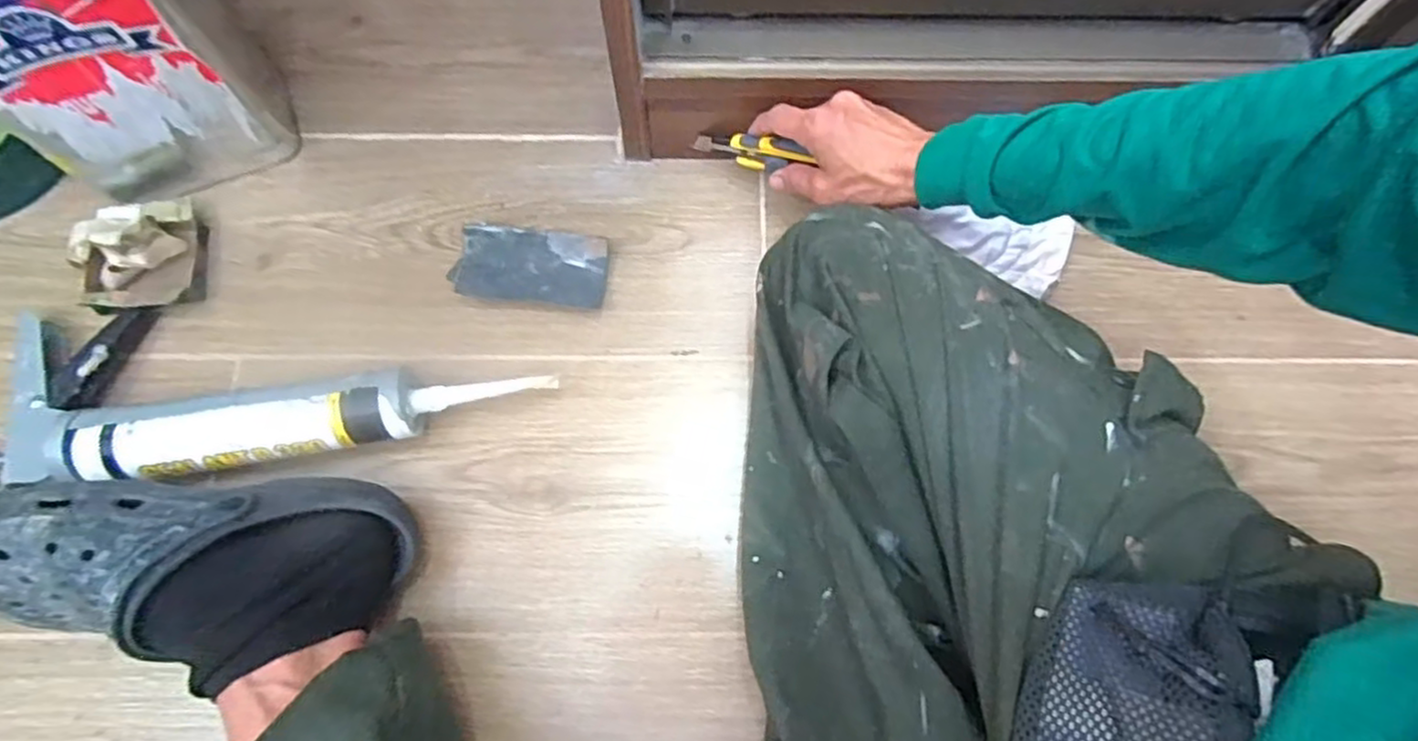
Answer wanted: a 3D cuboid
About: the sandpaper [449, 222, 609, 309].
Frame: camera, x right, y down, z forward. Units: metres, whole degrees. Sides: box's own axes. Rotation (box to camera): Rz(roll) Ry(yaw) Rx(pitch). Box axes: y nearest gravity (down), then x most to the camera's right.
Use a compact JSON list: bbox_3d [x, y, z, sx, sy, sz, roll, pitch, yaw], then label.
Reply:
[{"bbox_3d":[-0.139,-0.083,0.567,0.115,0.009,0.066,10,69,-2],"label":"sandpaper"}]

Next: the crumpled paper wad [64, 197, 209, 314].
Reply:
[{"bbox_3d":[-0.447,-0.088,0.557,0.092,0.040,0.091,-8,72,-4],"label":"crumpled paper wad"}]

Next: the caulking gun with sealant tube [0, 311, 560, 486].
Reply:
[{"bbox_3d":[-0.349,0.015,0.515,0.467,0.054,0.130,-2,72,-2],"label":"caulking gun with sealant tube"}]

